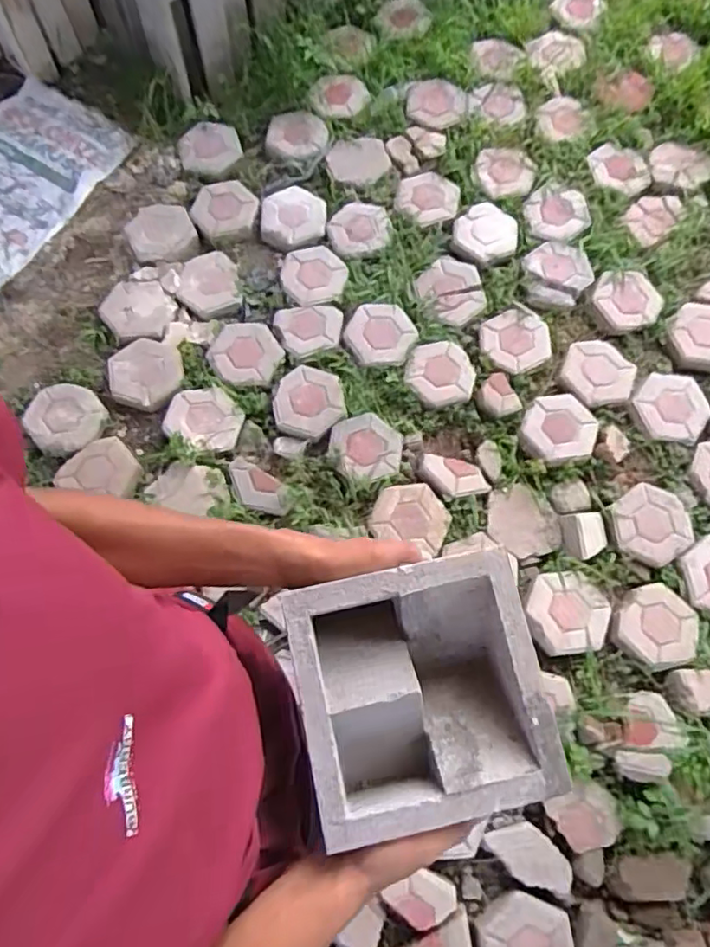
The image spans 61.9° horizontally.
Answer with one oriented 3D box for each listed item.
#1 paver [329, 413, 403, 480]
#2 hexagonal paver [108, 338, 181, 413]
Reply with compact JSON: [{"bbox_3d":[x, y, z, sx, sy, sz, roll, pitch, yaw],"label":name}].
[{"bbox_3d":[0.032,-0.076,1.642,0.200,0.040,0.194,19,72,8],"label":"paver"},{"bbox_3d":[-0.589,-0.278,1.662,0.198,0.040,0.218,-12,71,-3],"label":"hexagonal paver"}]

